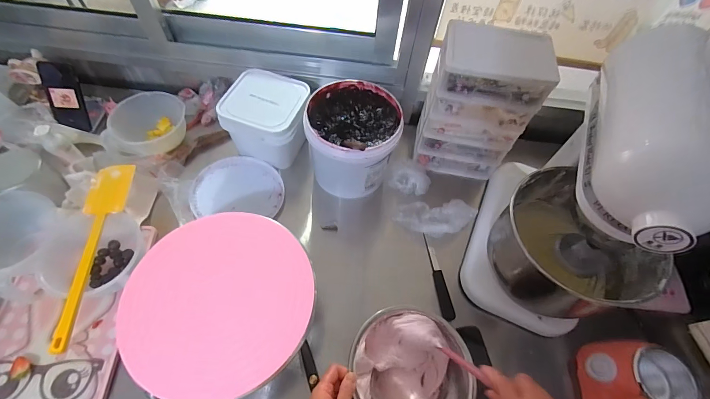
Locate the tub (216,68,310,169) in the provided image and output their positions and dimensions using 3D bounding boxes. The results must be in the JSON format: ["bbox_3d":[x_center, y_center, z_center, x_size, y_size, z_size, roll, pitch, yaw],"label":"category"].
[{"bbox_3d":[-0.204,-0.186,0.793,0.175,0.139,0.168,13,58,4],"label":"tub"}]

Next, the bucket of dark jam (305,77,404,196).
[{"bbox_3d":[-0.007,-0.113,0.765,0.189,0.226,0.195,2,58,-3],"label":"bucket of dark jam"}]

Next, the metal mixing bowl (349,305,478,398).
[{"bbox_3d":[0.089,0.285,0.545,0.191,0.097,0.187,2,58,-3],"label":"metal mixing bowl"}]

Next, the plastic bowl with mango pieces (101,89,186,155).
[{"bbox_3d":[-0.467,-0.174,0.775,0.151,0.079,0.145,2,58,-3],"label":"plastic bowl with mango pieces"}]

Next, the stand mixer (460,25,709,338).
[{"bbox_3d":[0.386,-0.007,0.560,0.219,0.410,0.346,24,60,11],"label":"stand mixer"}]

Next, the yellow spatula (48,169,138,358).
[{"bbox_3d":[-0.442,0.076,0.555,0.061,0.020,0.323,-2,58,-5],"label":"yellow spatula"}]

